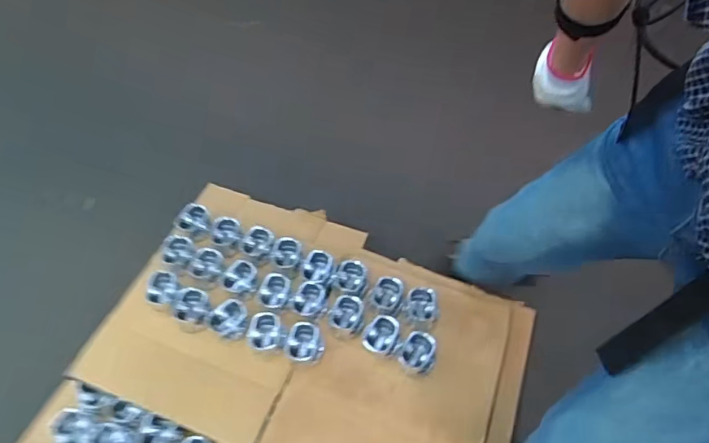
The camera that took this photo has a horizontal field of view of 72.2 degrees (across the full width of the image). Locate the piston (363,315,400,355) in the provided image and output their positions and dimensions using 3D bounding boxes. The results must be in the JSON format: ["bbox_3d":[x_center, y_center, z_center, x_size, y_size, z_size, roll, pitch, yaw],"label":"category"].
[{"bbox_3d":[0.054,0.234,0.990,0.067,0.052,0.072,1,54,-1],"label":"piston"}]

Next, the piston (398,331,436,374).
[{"bbox_3d":[0.127,0.258,0.966,0.070,0.059,0.076,1,54,-1],"label":"piston"}]

